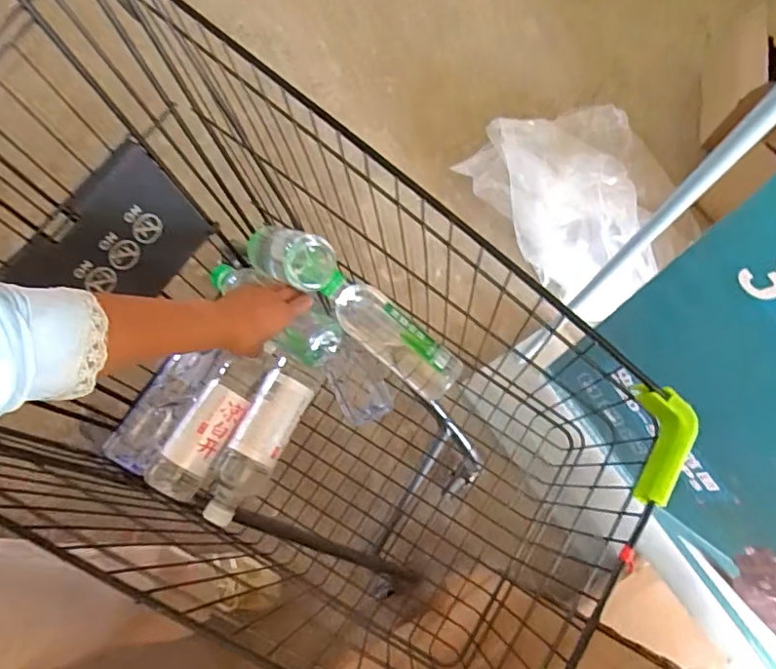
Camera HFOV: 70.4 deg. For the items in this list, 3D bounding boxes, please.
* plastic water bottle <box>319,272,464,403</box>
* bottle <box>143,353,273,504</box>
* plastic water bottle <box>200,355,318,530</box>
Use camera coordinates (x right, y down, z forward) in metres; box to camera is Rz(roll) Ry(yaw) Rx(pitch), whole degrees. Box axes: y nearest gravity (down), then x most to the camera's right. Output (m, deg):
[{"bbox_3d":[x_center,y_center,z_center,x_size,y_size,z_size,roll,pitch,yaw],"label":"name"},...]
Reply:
[{"bbox_3d":[0.002,0.005,0.668,0.200,0.066,0.069,41,77,-7],"label":"plastic water bottle"},{"bbox_3d":[-0.218,0.117,0.680,0.069,0.058,0.179,30,75,8],"label":"bottle"},{"bbox_3d":[-0.155,0.130,0.671,0.063,0.055,0.208,24,74,7],"label":"plastic water bottle"}]

